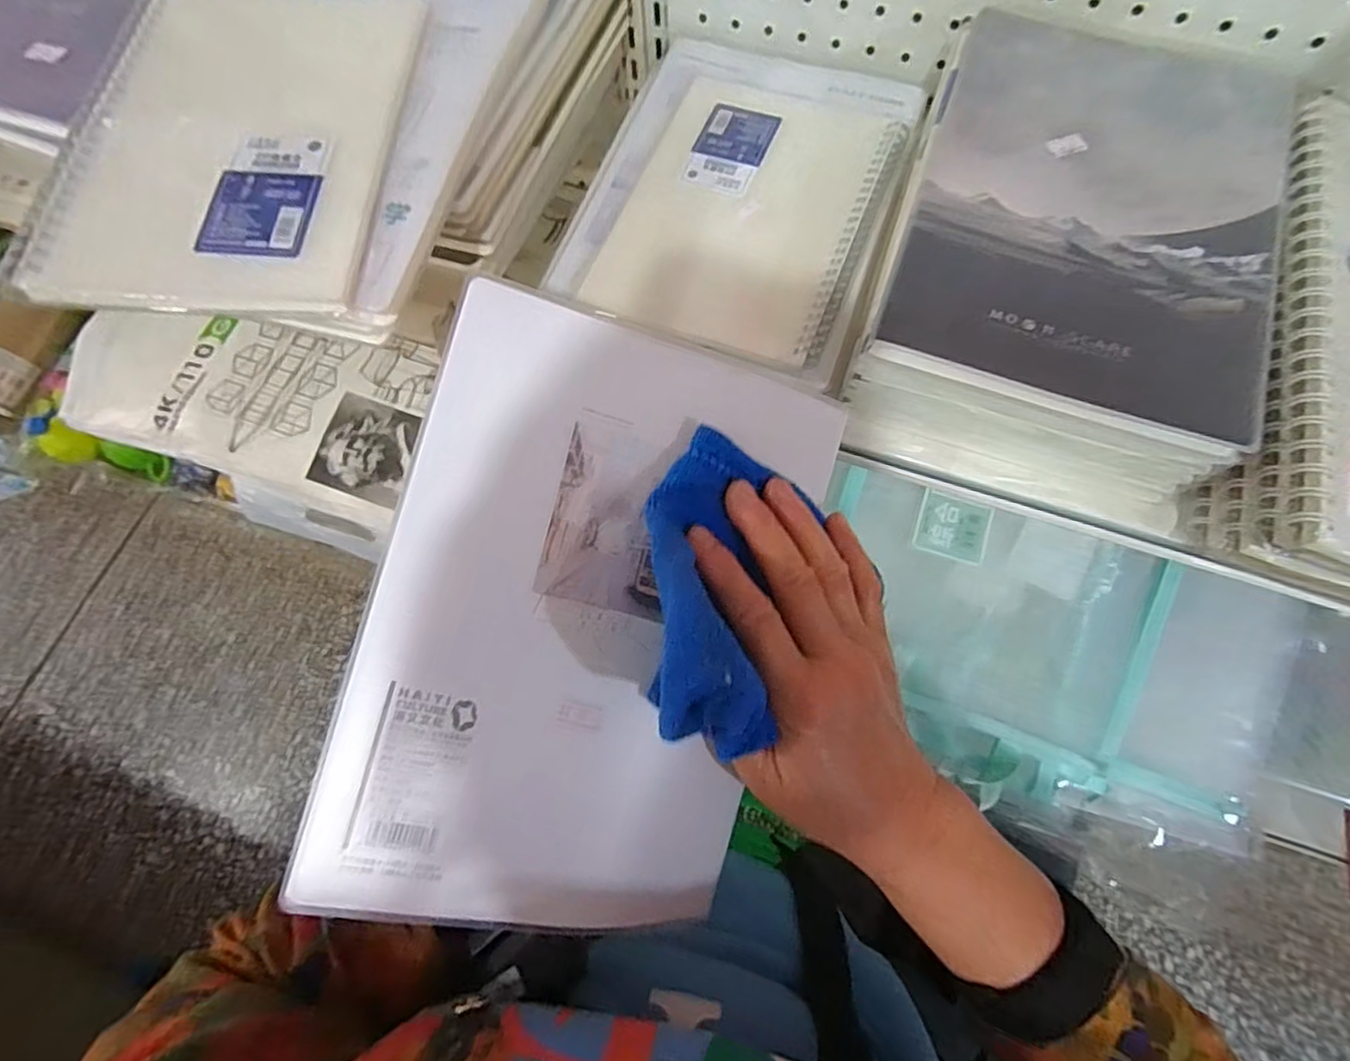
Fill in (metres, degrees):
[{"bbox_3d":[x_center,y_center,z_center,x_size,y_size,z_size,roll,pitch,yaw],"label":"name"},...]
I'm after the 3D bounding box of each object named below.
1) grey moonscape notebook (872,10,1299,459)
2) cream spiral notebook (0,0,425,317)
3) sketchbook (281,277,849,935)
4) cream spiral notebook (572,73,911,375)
[{"bbox_3d":[0.229,-0.181,0.349,0.179,0.016,0.253,19,71,8],"label":"grey moonscape notebook"},{"bbox_3d":[-0.214,-0.199,0.315,0.149,0.014,0.222,3,70,3],"label":"cream spiral notebook"},{"bbox_3d":[-0.034,0.039,0.284,0.183,0.015,0.257,17,84,-18],"label":"sketchbook"},{"bbox_3d":[0.047,-0.207,0.409,0.152,0.012,0.206,21,71,9],"label":"cream spiral notebook"}]

